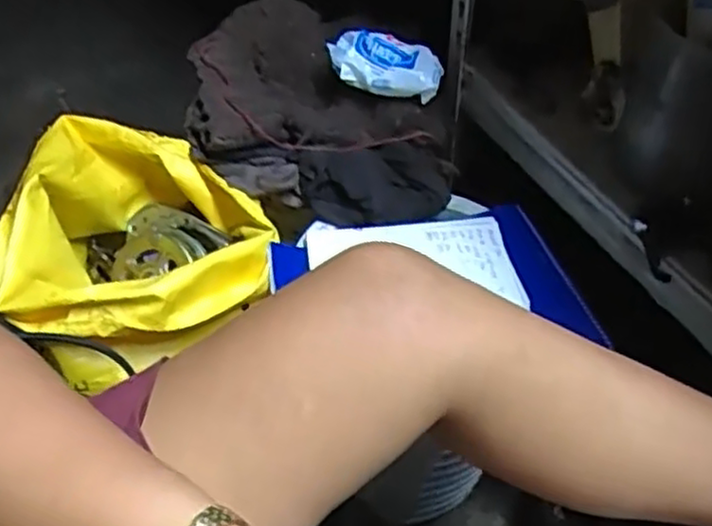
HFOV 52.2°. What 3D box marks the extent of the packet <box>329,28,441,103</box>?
[{"bbox_3d":[0.032,-0.221,0.804,0.124,0.056,0.046,2,49,2],"label":"packet"}]

